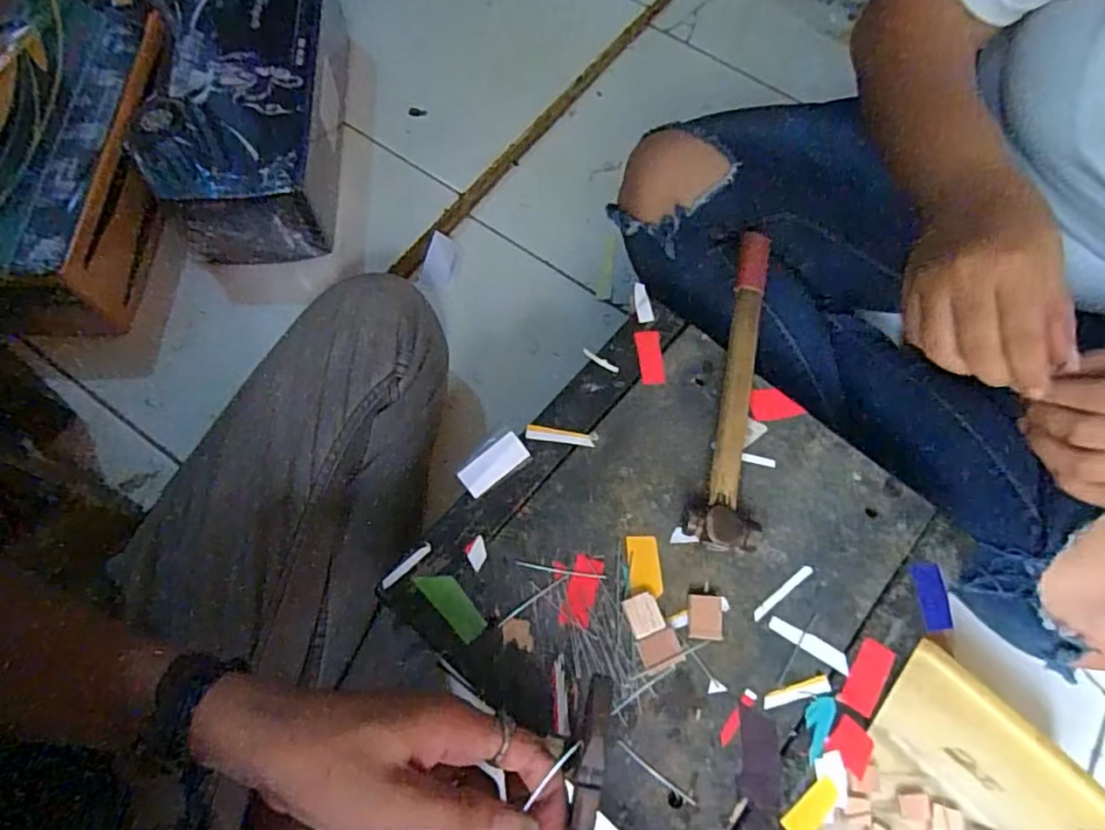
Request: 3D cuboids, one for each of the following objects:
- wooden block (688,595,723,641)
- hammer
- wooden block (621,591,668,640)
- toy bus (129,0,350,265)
[{"bbox_3d":[0.092,0.122,0.377,0.020,0.004,0.025,4,68,-1],"label":"wooden block"},{"bbox_3d":[0.132,-0.022,0.433,0.041,0.022,0.233,15,69,4],"label":"hammer"},{"bbox_3d":[0.054,0.120,0.376,0.020,0.004,0.024,-20,70,-10],"label":"wooden block"},{"bbox_3d":[-0.318,-0.339,0.674,0.160,0.131,0.362,-1,68,-3],"label":"toy bus"}]

